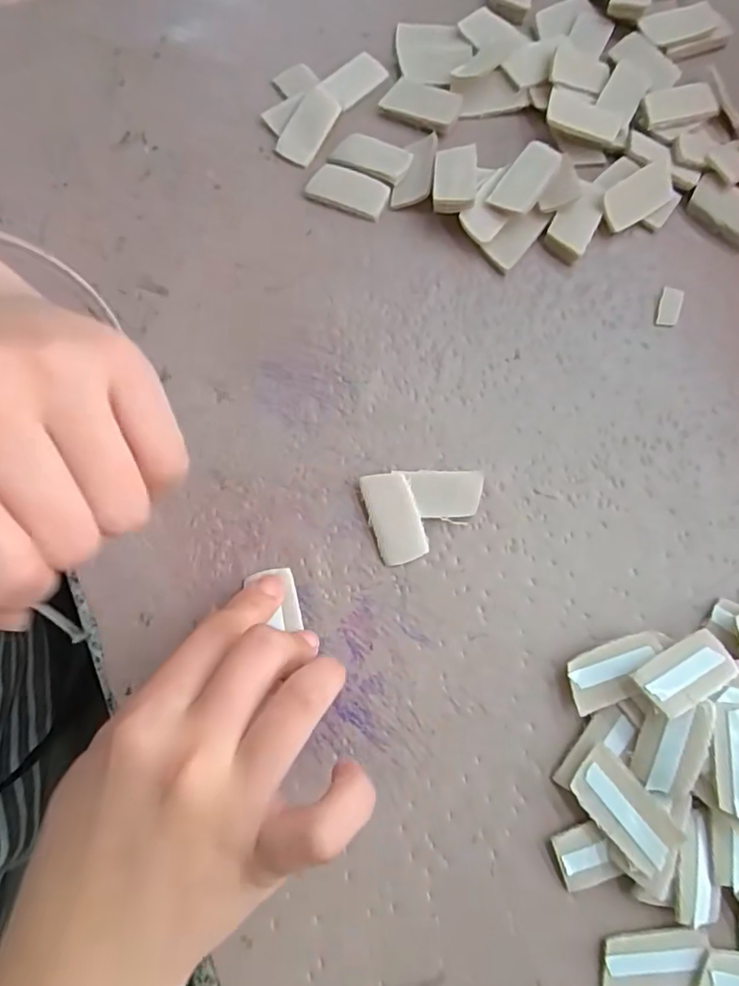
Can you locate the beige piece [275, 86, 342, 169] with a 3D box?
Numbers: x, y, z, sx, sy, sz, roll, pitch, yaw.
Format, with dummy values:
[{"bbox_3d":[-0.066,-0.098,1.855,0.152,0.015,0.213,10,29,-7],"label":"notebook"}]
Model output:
[{"bbox_3d":[-0.034,-0.208,0.311,0.024,0.008,0.044,26,77,6],"label":"beige piece"}]

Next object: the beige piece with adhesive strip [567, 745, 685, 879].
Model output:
[{"bbox_3d":[0.102,0.127,0.221,0.023,0.004,0.044,-40,69,-5],"label":"beige piece with adhesive strip"}]

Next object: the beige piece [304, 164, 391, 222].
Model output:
[{"bbox_3d":[-0.012,-0.167,0.305,0.044,0.006,0.023,22,77,5],"label":"beige piece"}]

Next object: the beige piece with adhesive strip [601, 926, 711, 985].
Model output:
[{"bbox_3d":[0.113,0.185,0.217,0.043,0.004,0.022,-9,76,-2],"label":"beige piece with adhesive strip"}]

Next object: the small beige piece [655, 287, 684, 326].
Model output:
[{"bbox_3d":[0.158,-0.098,0.290,0.011,0.004,0.024,21,77,5],"label":"small beige piece"}]

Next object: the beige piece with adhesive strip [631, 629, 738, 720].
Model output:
[{"bbox_3d":[0.131,0.074,0.227,0.041,0.004,0.021,-25,54,-15],"label":"beige piece with adhesive strip"}]

